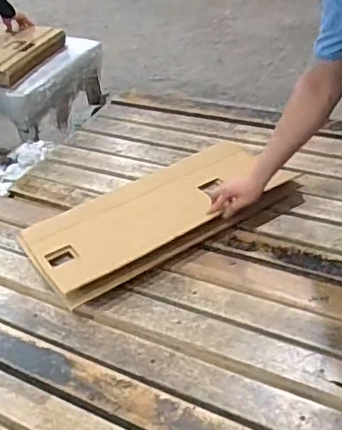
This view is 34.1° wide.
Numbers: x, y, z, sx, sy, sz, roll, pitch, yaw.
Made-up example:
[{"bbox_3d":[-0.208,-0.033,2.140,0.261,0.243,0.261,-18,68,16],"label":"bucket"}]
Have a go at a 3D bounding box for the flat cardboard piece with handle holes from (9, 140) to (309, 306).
[{"bbox_3d":[-0.040,-0.011,1.542,0.693,0.040,0.392,-27,38,-19],"label":"flat cardboard piece with handle holes"}]

